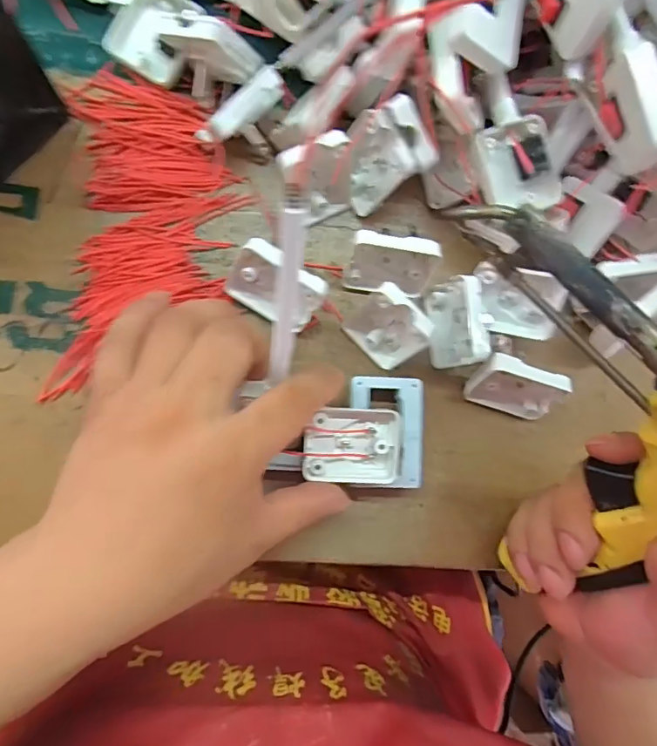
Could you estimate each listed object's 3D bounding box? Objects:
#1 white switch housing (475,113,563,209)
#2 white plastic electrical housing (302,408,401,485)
[{"bbox_3d":[0.101,-0.109,0.264,0.038,0.023,0.045,-18,89,-8],"label":"white switch housing"},{"bbox_3d":[0.012,0.038,0.259,0.049,0.013,0.039,2,85,-8],"label":"white plastic electrical housing"}]

